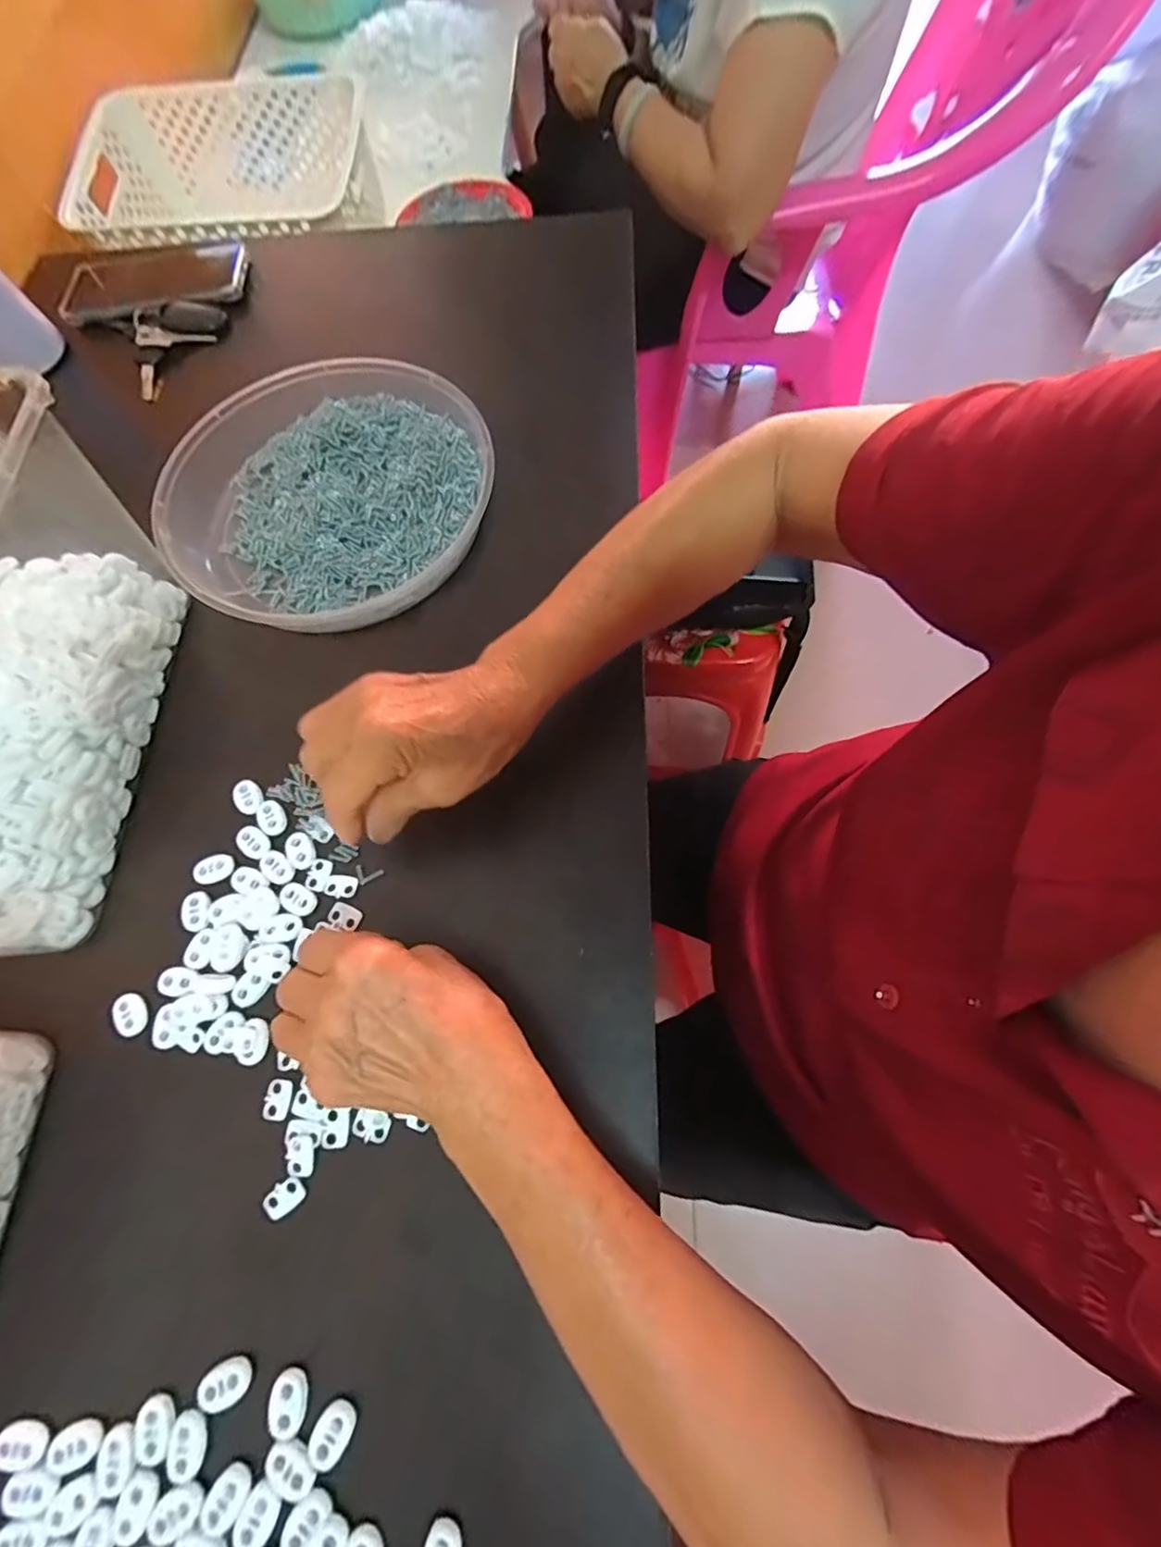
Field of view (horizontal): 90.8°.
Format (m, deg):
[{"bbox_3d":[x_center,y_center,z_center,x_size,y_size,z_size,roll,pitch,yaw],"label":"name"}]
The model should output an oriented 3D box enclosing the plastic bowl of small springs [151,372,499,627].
[{"bbox_3d":[-0.185,-0.207,0.415,0.245,0.034,0.219,7,69,5],"label":"plastic bowl of small springs"}]

